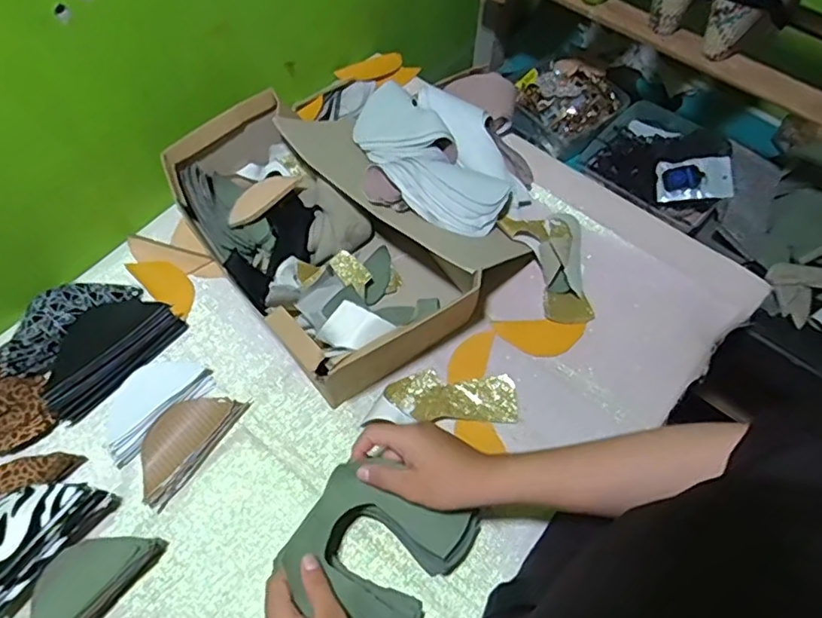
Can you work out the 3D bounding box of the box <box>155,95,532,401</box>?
[{"bbox_3d":[-0.105,-0.084,0.662,0.252,0.107,0.346,-36,66,-20],"label":"box"}]

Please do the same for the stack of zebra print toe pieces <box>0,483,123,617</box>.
[{"bbox_3d":[-0.333,0.197,0.516,0.062,0.060,0.127,33,64,17],"label":"stack of zebra print toe pieces"}]

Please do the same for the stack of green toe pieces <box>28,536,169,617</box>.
[{"bbox_3d":[-0.278,0.239,0.509,0.055,0.051,0.121,35,65,18],"label":"stack of green toe pieces"}]

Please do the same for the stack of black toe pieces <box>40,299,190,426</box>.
[{"bbox_3d":[-0.319,0.036,0.617,0.085,0.034,0.144,41,67,20],"label":"stack of black toe pieces"}]

